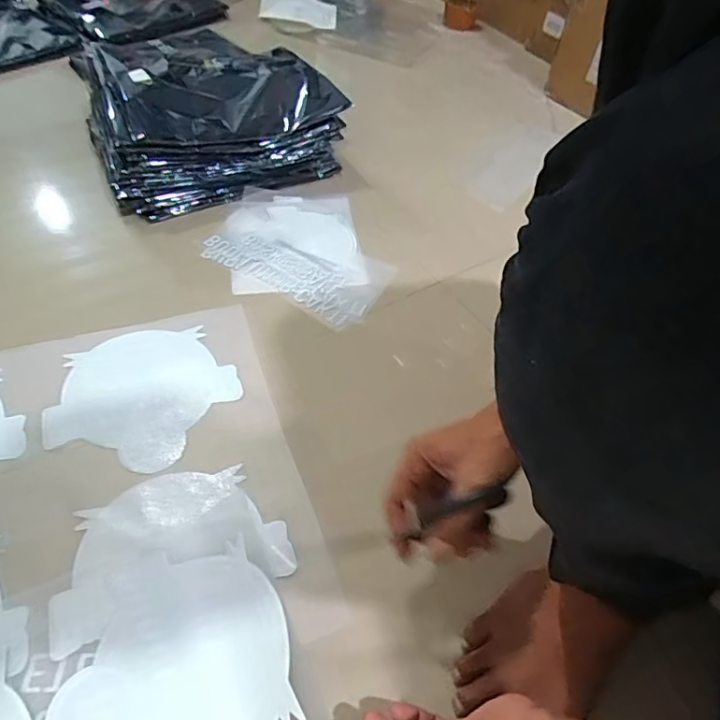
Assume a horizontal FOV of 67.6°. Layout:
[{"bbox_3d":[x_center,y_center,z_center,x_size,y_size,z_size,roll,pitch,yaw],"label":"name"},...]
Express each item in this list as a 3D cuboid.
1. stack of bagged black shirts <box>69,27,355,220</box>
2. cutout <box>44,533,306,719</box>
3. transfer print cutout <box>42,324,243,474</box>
[{"bbox_3d":[-0.227,-0.376,0.862,0.367,0.135,0.229,-20,55,-21],"label":"stack of bagged black shirts"},{"bbox_3d":[-0.147,0.247,0.421,0.176,0.028,0.191,-10,52,-14],"label":"cutout"},{"bbox_3d":[-0.241,0.040,0.603,0.198,0.005,0.180,-14,56,-18],"label":"transfer print cutout"}]

